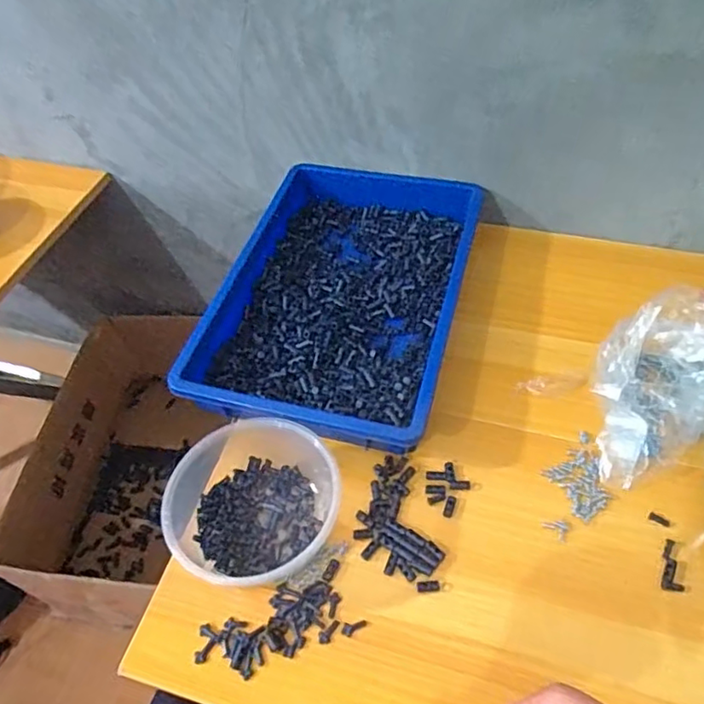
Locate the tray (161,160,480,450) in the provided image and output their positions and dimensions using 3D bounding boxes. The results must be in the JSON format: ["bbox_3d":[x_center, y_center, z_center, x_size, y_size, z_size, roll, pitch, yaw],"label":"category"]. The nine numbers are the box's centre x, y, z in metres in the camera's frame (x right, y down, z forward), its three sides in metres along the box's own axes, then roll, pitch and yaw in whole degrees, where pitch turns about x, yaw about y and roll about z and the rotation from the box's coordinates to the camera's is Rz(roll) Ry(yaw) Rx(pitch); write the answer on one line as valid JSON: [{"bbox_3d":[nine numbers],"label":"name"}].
[{"bbox_3d":[-0.006,-0.078,0.671,0.253,0.057,0.385,10,53,12],"label":"tray"}]

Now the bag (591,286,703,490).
[{"bbox_3d":[0.276,0.029,0.548,0.163,0.090,0.114,-30,56,-19],"label":"bag"}]

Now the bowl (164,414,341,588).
[{"bbox_3d":[-0.085,0.121,0.514,0.144,0.058,0.158,-12,52,-6],"label":"bowl"}]

